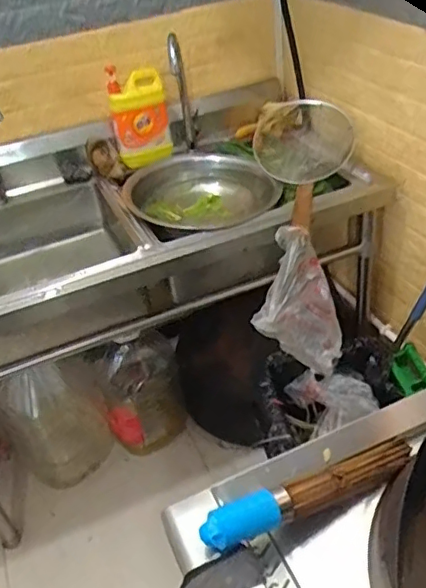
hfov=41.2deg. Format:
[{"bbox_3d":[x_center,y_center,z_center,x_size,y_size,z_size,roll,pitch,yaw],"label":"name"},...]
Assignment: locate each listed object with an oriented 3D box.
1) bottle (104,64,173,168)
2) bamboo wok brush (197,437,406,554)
[{"bbox_3d":[-0.177,-0.426,1.369,0.131,0.219,0.082,-14,38,-9],"label":"bottle"},{"bbox_3d":[0.121,0.238,0.704,0.295,0.045,0.045,-21,40,-17],"label":"bamboo wok brush"}]

